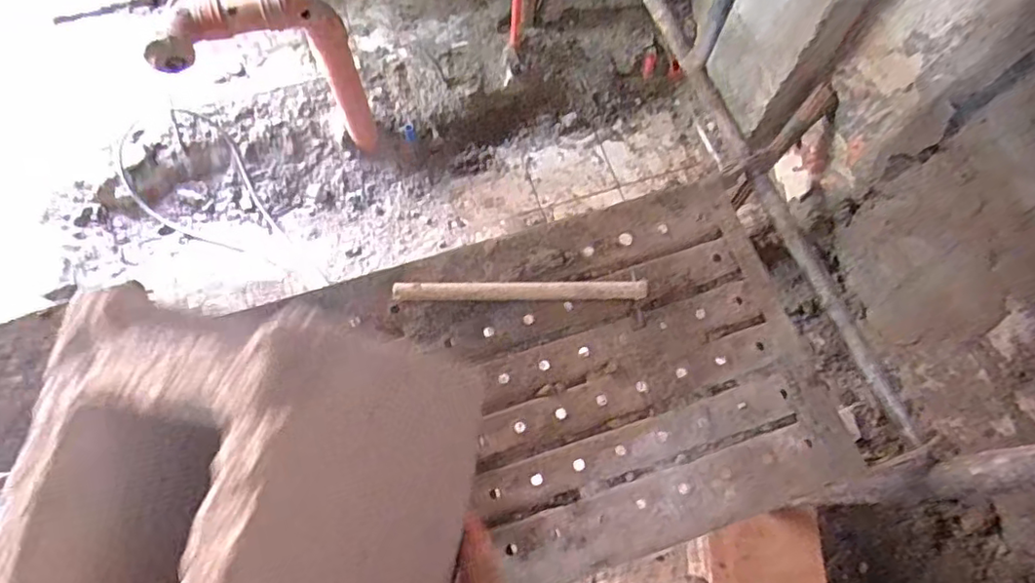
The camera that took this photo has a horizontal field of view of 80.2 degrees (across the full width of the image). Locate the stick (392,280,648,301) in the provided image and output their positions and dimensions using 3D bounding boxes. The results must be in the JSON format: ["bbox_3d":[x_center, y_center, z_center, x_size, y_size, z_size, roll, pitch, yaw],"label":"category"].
[{"bbox_3d":[0.005,0.000,0.739,0.302,0.017,0.018,0,69,-2],"label":"stick"}]

